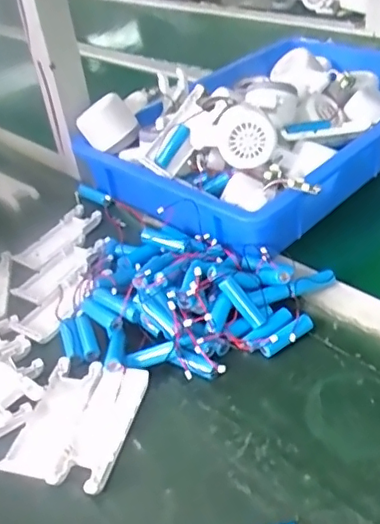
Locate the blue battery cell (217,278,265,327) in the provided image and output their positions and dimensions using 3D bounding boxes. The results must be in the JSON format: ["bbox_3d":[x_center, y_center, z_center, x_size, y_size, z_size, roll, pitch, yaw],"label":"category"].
[{"bbox_3d":[0.045,0.034,0.480,0.016,0.049,0.011,-46,9,-38],"label":"blue battery cell"}]

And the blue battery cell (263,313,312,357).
[{"bbox_3d":[0.082,0.061,0.466,0.053,0.013,0.012,-31,43,-26],"label":"blue battery cell"}]

